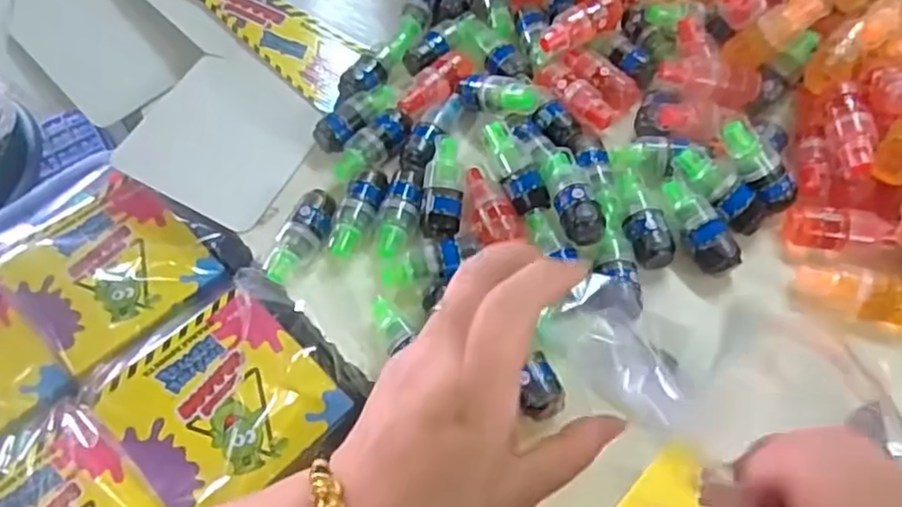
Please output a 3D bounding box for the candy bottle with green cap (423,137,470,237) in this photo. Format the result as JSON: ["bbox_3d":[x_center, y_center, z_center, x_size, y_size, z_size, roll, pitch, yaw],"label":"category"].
[{"bbox_3d":[-0.005,-0.052,0.510,0.029,0.024,0.078,5,73,6],"label":"candy bottle with green cap"}]

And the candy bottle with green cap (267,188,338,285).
[{"bbox_3d":[-0.110,-0.012,0.505,0.028,0.029,0.082,20,62,15],"label":"candy bottle with green cap"}]

